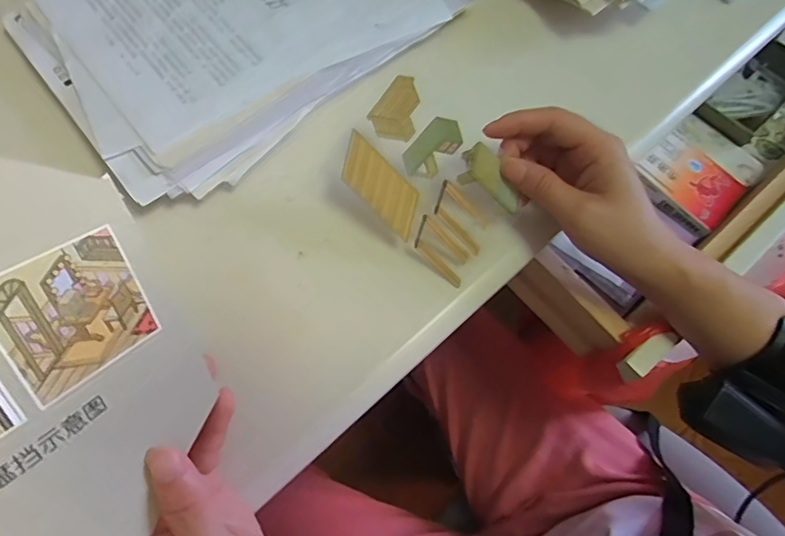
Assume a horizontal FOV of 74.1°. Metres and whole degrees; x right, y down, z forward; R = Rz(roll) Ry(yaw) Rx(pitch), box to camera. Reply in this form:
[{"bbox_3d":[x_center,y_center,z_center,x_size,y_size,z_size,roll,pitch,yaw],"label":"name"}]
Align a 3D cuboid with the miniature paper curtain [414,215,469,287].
[{"bbox_3d":[0.031,-0.011,0.334,0.046,0.006,0.021,44,93,-11],"label":"miniature paper curtain"}]

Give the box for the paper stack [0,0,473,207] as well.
[{"bbox_3d":[-0.092,-0.208,0.400,0.338,0.025,0.224,-38,73,-14],"label":"paper stack"}]

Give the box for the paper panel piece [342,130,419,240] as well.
[{"bbox_3d":[-0.007,-0.052,0.327,0.066,0.004,0.027,45,96,-3],"label":"paper panel piece"}]

